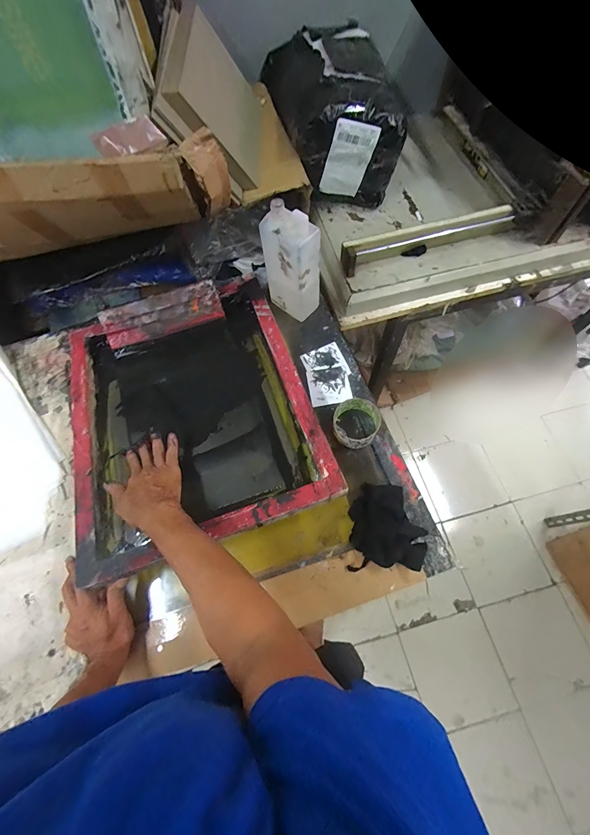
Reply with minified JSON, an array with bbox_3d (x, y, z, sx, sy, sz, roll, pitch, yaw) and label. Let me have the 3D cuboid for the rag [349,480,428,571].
[{"bbox_3d":[0.146,0.174,0.529,0.110,0.041,0.128,-2,68,2],"label":"rag"}]

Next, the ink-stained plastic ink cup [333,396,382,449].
[{"bbox_3d":[0.109,0.013,0.600,0.080,0.049,0.090,25,71,12],"label":"ink-stained plastic ink cup"}]

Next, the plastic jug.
[{"bbox_3d":[-0.008,-0.284,0.624,0.100,0.215,0.054,35,74,15],"label":"plastic jug"}]

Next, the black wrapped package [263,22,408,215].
[{"bbox_3d":[0.084,-0.764,0.833,0.247,0.222,0.428,-15,68,-3],"label":"black wrapped package"}]

